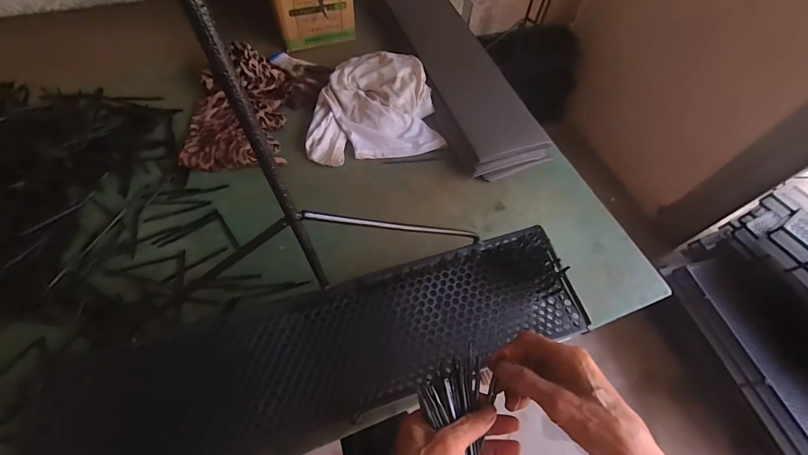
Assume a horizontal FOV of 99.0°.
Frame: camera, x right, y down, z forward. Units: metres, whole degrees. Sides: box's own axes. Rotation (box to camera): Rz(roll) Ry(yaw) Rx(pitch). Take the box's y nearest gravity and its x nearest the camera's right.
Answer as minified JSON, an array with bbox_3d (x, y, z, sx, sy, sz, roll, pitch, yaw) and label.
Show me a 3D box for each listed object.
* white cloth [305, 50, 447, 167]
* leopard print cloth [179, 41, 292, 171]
[{"bbox_3d":[-0.072,-0.249,0.673,0.243,0.060,0.259,-11,61,-10],"label":"white cloth"},{"bbox_3d":[-0.306,-0.218,0.630,0.179,0.080,0.236,-4,60,-6],"label":"leopard print cloth"}]

